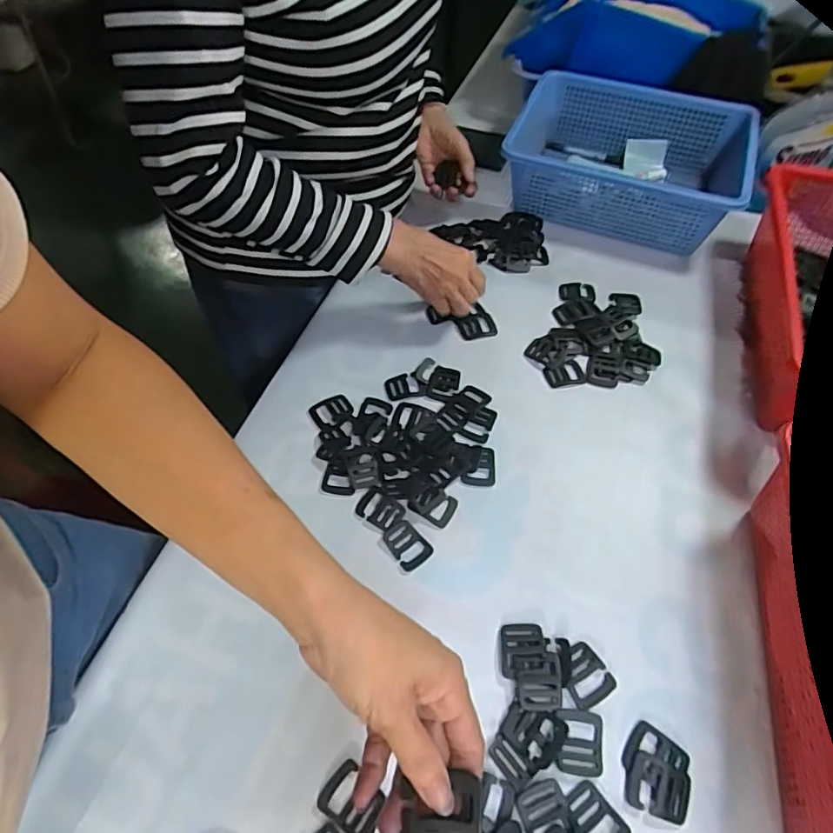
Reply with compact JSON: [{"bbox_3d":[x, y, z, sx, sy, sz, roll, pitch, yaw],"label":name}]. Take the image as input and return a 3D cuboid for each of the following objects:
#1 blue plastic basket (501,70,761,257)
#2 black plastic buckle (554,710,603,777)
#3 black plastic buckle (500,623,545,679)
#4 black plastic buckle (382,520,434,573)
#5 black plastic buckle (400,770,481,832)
[{"bbox_3d":[0.289,-0.355,0.759,0.306,0.100,0.215,19,59,12],"label":"blue plastic basket"},{"bbox_3d":[0.125,0.249,0.414,0.035,0.004,0.042,5,57,4],"label":"black plastic buckle"},{"bbox_3d":[0.088,0.194,0.450,0.034,0.009,0.042,3,57,2],"label":"black plastic buckle"},{"bbox_3d":[-0.009,0.119,0.500,0.033,0.004,0.047,-37,64,-22],"label":"black plastic buckle"},{"bbox_3d":[0.012,0.199,0.265,0.040,0.006,0.038,-8,56,15],"label":"black plastic buckle"}]

